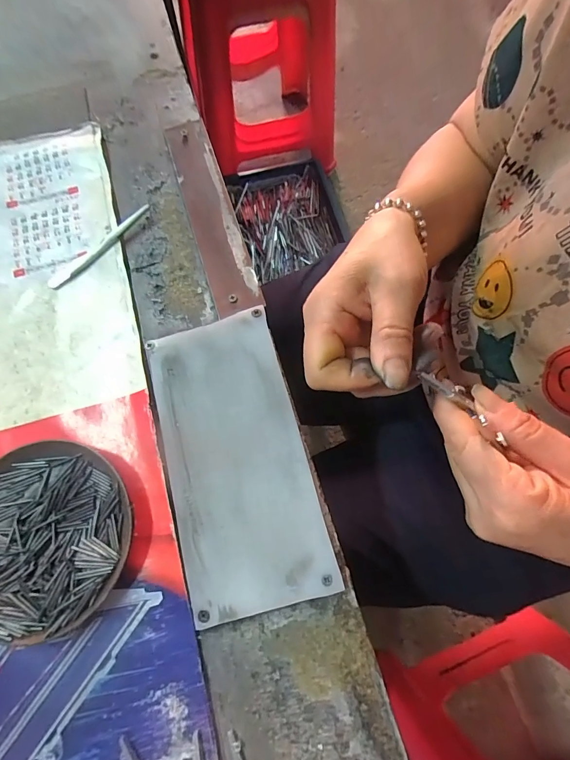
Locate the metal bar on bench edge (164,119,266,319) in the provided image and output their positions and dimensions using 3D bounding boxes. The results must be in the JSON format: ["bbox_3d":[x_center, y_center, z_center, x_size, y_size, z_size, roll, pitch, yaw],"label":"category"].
[{"bbox_3d":[-0.064,-0.145,0.329,0.038,0.006,0.203,-17,73,-4],"label":"metal bar on bench edge"}]

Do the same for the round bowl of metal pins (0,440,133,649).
[{"bbox_3d":[-0.157,0.101,0.248,0.114,0.016,0.113,0,72,1],"label":"round bowl of metal pins"}]

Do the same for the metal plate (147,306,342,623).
[{"bbox_3d":[-0.035,0.050,0.264,0.092,0.011,0.194,-15,72,-4],"label":"metal plate"}]

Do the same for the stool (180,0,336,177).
[{"bbox_3d":[-0.065,-0.787,0.949,0.348,0.500,0.358,-15,73,-5],"label":"stool"}]

